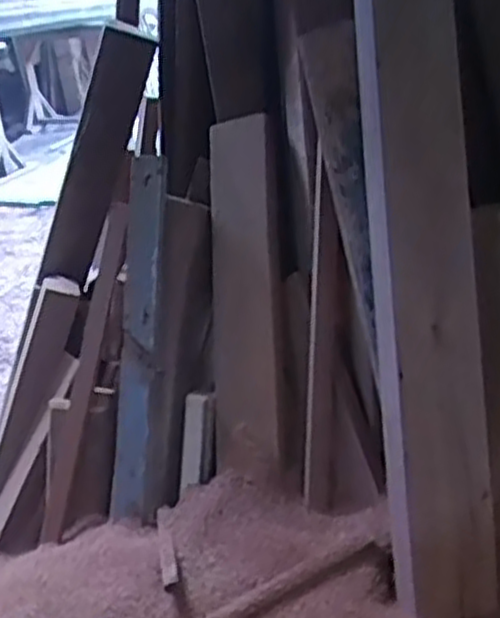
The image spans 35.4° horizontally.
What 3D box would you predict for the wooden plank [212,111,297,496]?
[{"bbox_3d":[-0.009,-0.005,1.335,0.134,0.618,0.041,-1,7,26],"label":"wooden plank"}]

